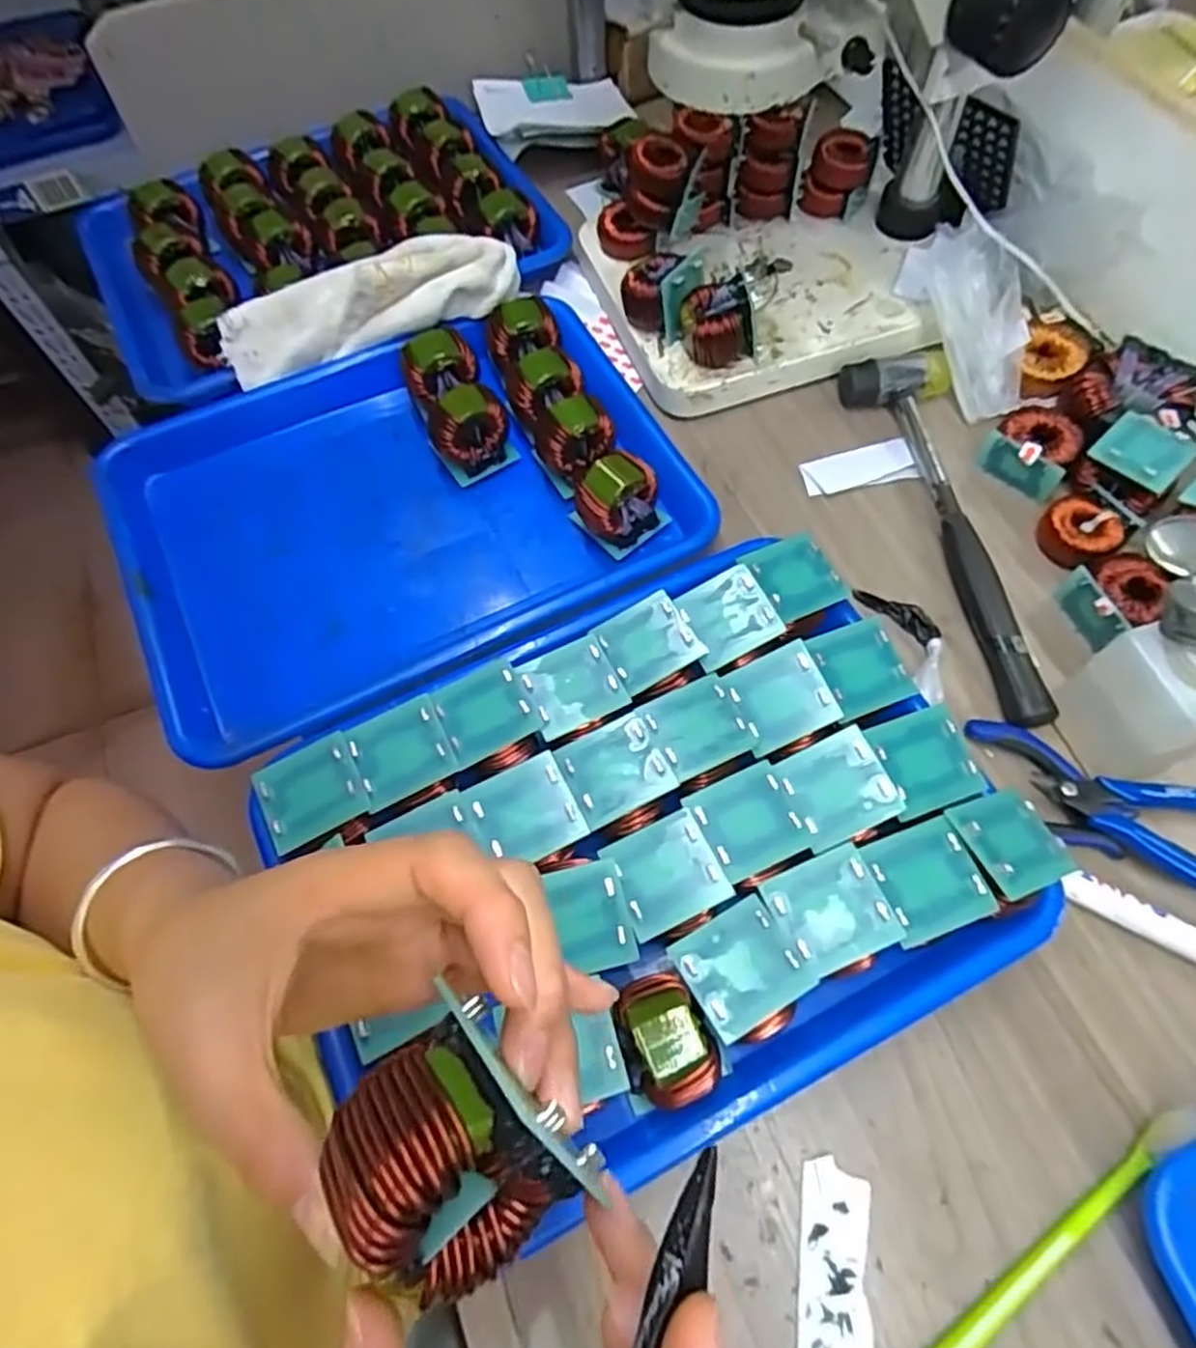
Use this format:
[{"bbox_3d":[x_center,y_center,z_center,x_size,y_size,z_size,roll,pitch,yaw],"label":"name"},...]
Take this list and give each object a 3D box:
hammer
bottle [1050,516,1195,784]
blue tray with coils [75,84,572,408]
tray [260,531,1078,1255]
[{"bbox_3d":[0.215,-0.092,0.464,0.067,0.035,0.266,-7,63,-1],"label":"hammer"},{"bbox_3d":[0.267,-0.006,0.360,0.061,0.092,0.078,-24,64,-9],"label":"bottle"},{"bbox_3d":[-0.215,-0.333,0.588,0.335,0.064,0.240,-22,64,-8],"label":"blue tray with coils"},{"bbox_3d":[0.024,0.078,0.364,0.314,0.048,0.243,-25,64,-10],"label":"tray"}]

